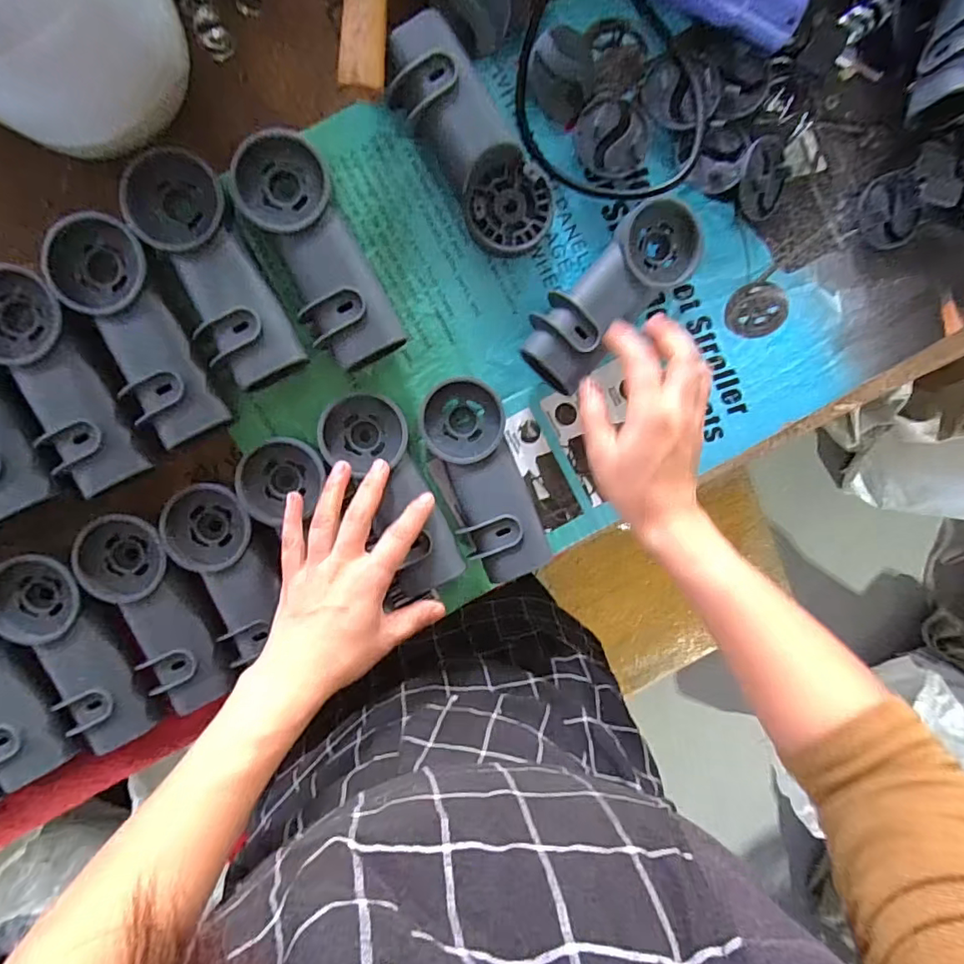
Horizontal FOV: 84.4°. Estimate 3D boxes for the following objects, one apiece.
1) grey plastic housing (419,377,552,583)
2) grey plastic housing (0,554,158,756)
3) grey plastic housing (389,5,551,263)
[{"bbox_3d":[0.000,-0.001,0.423,0.063,0.037,0.158,-19,102,-4],"label":"grey plastic housing"},{"bbox_3d":[-0.309,0.129,0.406,0.072,0.020,0.158,-30,102,-1],"label":"grey plastic housing"},{"bbox_3d":[-0.008,-0.245,0.386,0.066,0.038,0.162,-37,102,0],"label":"grey plastic housing"}]

